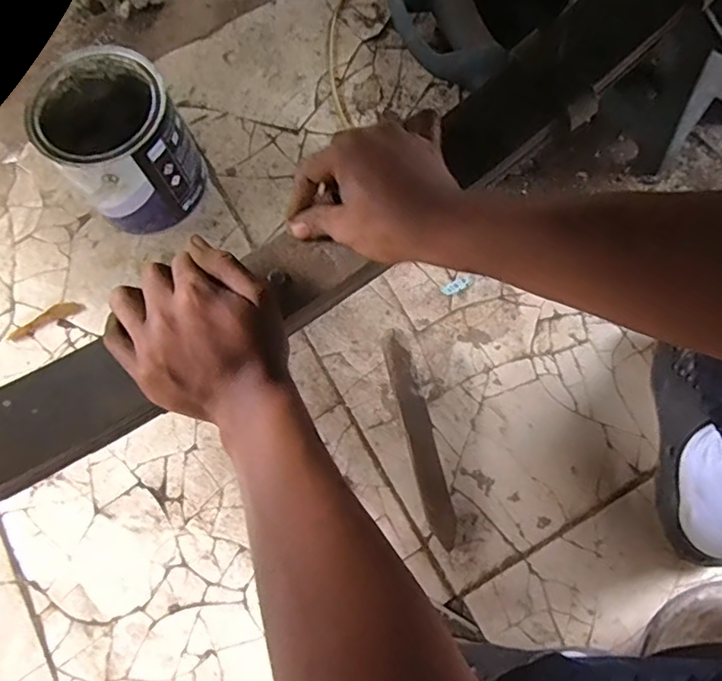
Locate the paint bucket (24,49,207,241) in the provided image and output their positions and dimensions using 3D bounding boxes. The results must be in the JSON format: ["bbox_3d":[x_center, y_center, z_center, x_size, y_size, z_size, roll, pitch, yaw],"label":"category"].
[{"bbox_3d":[-0.280,-0.230,0.661,0.146,0.159,0.145,0,76,0],"label":"paint bucket"}]

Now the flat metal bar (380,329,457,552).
[{"bbox_3d":[0.065,0.105,0.605,0.030,0.007,0.235,-15,85,-6],"label":"flat metal bar"}]

